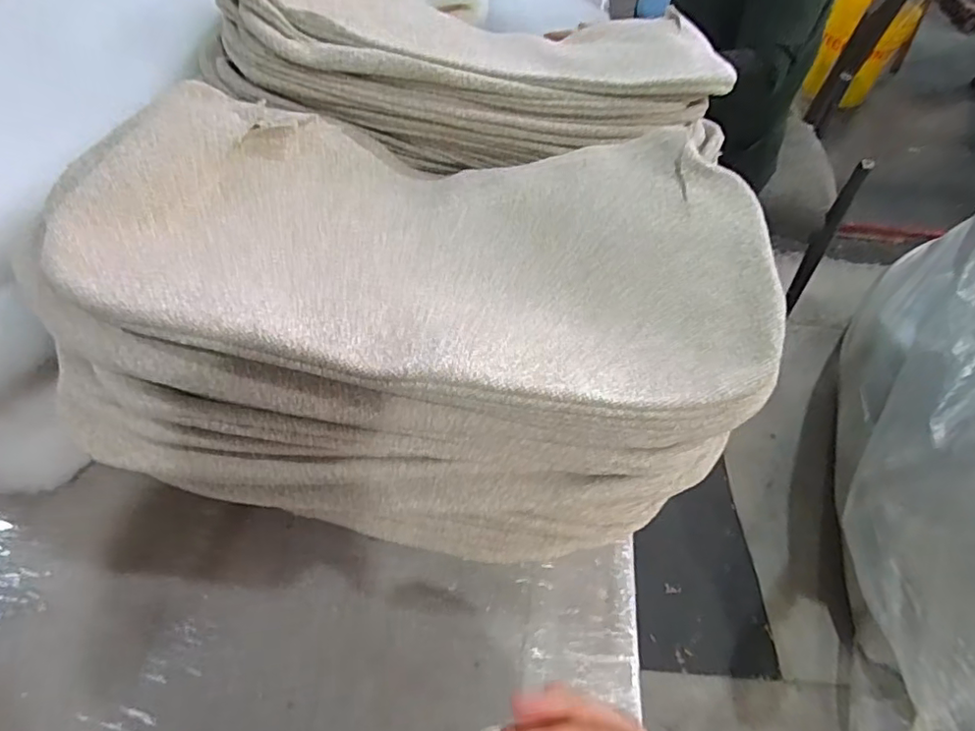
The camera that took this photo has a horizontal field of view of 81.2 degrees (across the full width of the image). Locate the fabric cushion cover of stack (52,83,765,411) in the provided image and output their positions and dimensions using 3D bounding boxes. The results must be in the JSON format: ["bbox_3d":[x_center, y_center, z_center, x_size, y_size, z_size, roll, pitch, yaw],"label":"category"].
[{"bbox_3d":[-0.035,-0.085,0.392,0.422,0.067,0.254,7,54,2],"label":"fabric cushion cover of stack"}]

